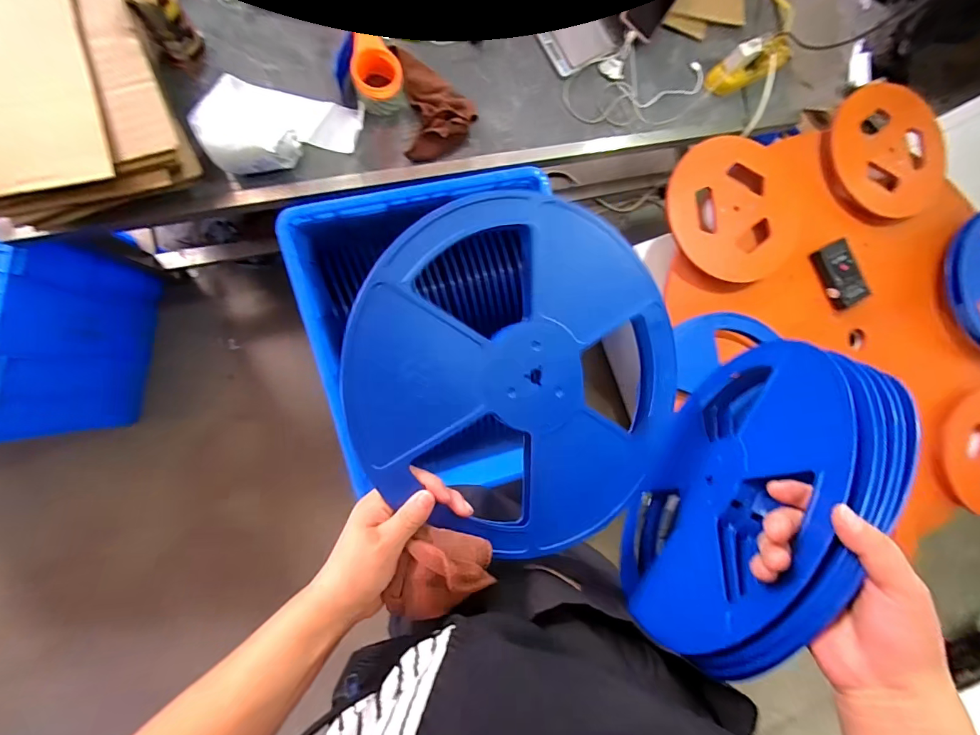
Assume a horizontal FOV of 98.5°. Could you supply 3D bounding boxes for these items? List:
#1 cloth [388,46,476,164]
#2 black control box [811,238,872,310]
[{"bbox_3d":[-0.103,-0.487,0.772,0.135,0.047,0.198,-13,91,-9],"label":"cloth"},{"bbox_3d":[0.704,-0.187,0.851,0.076,0.034,0.129,-26,93,-9],"label":"black control box"}]

